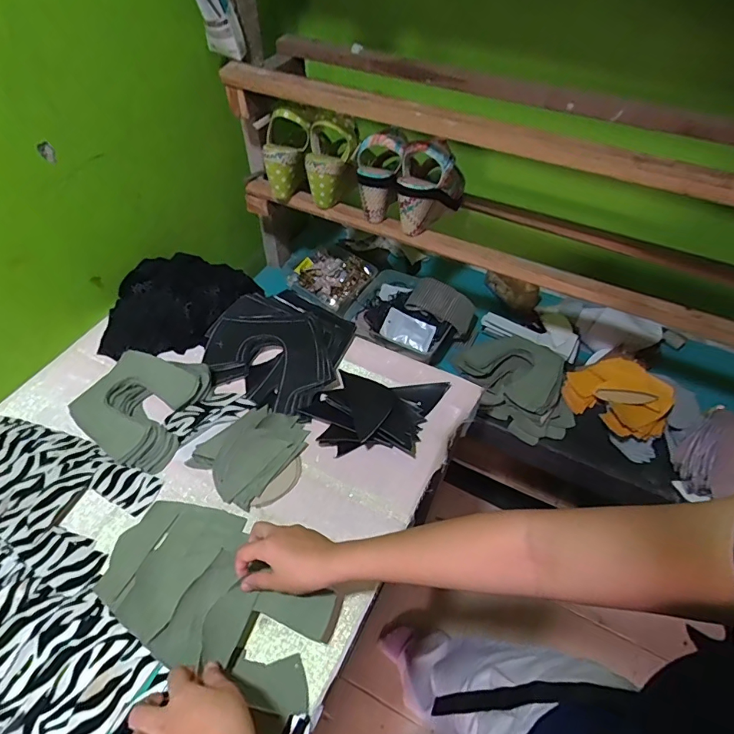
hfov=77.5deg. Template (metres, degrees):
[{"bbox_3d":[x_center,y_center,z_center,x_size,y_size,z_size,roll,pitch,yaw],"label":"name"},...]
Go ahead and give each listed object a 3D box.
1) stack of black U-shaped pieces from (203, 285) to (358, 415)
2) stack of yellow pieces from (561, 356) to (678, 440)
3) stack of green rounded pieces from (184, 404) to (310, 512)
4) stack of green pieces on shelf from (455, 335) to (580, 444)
[{"bbox_3d":[-0.141,-0.037,0.739,0.220,0.037,0.204,32,56,21],"label":"stack of black U-shaped pieces"},{"bbox_3d":[0.460,0.050,0.826,0.159,0.049,0.168,-27,57,-24],"label":"stack of yellow pieces"},{"bbox_3d":[-0.148,0.113,0.625,0.125,0.034,0.140,30,56,20],"label":"stack of green rounded pieces"},{"bbox_3d":[0.284,0.025,0.861,0.237,0.041,0.183,36,58,23],"label":"stack of green pieces on shelf"}]

